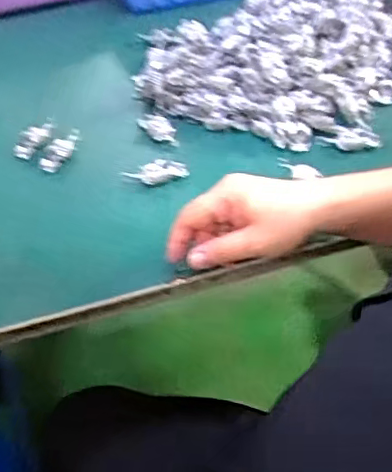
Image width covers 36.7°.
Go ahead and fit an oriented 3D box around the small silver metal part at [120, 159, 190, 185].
[{"bbox_3d":[-0.037,-0.060,0.547,0.057,0.012,0.021,-15,49,-13],"label":"small silver metal part"}]

